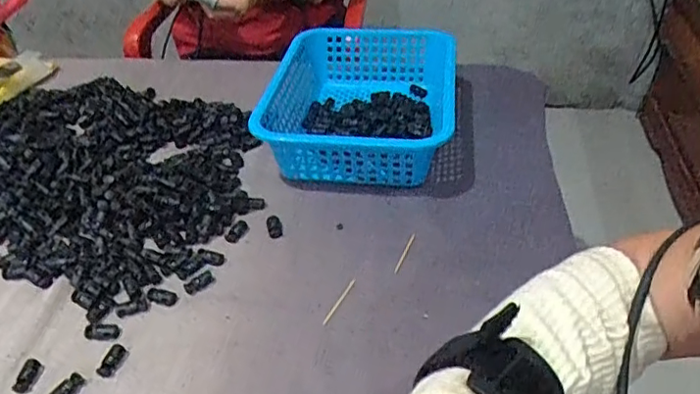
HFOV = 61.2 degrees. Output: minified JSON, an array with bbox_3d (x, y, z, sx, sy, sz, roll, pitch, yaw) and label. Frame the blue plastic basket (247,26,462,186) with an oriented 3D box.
[{"bbox_3d":[0.015,-0.115,0.724,0.212,0.085,0.271,3,38,8],"label":"blue plastic basket"}]

